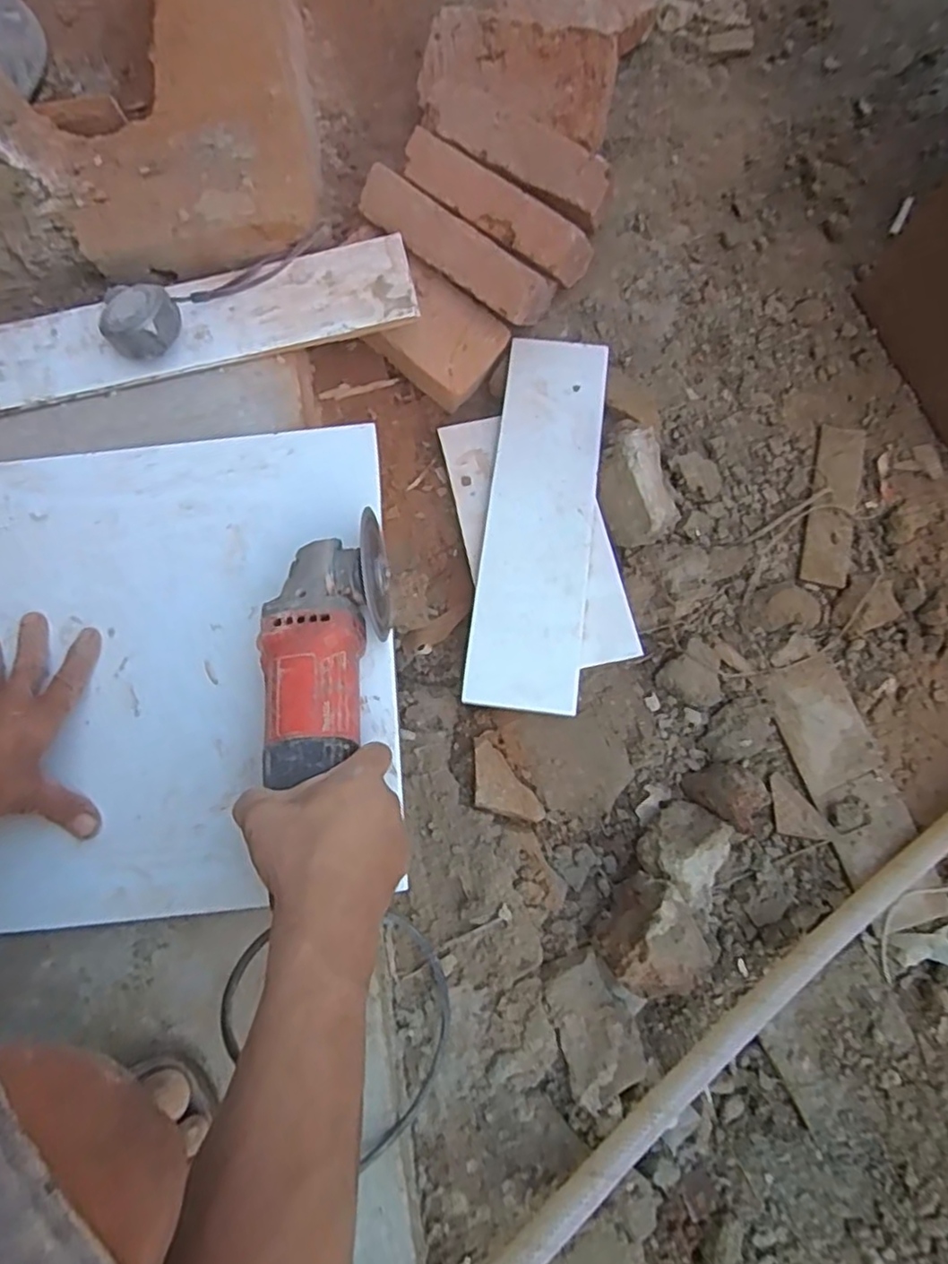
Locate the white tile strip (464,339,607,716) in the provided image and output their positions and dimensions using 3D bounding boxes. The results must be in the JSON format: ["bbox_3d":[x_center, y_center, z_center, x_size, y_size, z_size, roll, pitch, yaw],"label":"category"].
[{"bbox_3d":[0.060,-0.109,0.601,0.094,0.007,0.363,7,73,3],"label":"white tile strip"}]

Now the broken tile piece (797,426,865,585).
[{"bbox_3d":[0.342,-0.122,0.634,0.042,0.010,0.166,14,76,5],"label":"broken tile piece"}]

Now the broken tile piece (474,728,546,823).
[{"bbox_3d":[0.019,0.124,0.546,0.044,0.006,0.082,-26,69,-23],"label":"broken tile piece"}]

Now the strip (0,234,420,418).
[{"bbox_3d":[-0.299,-0.262,0.586,0.489,0.010,0.093,-14,73,0],"label":"strip"}]

